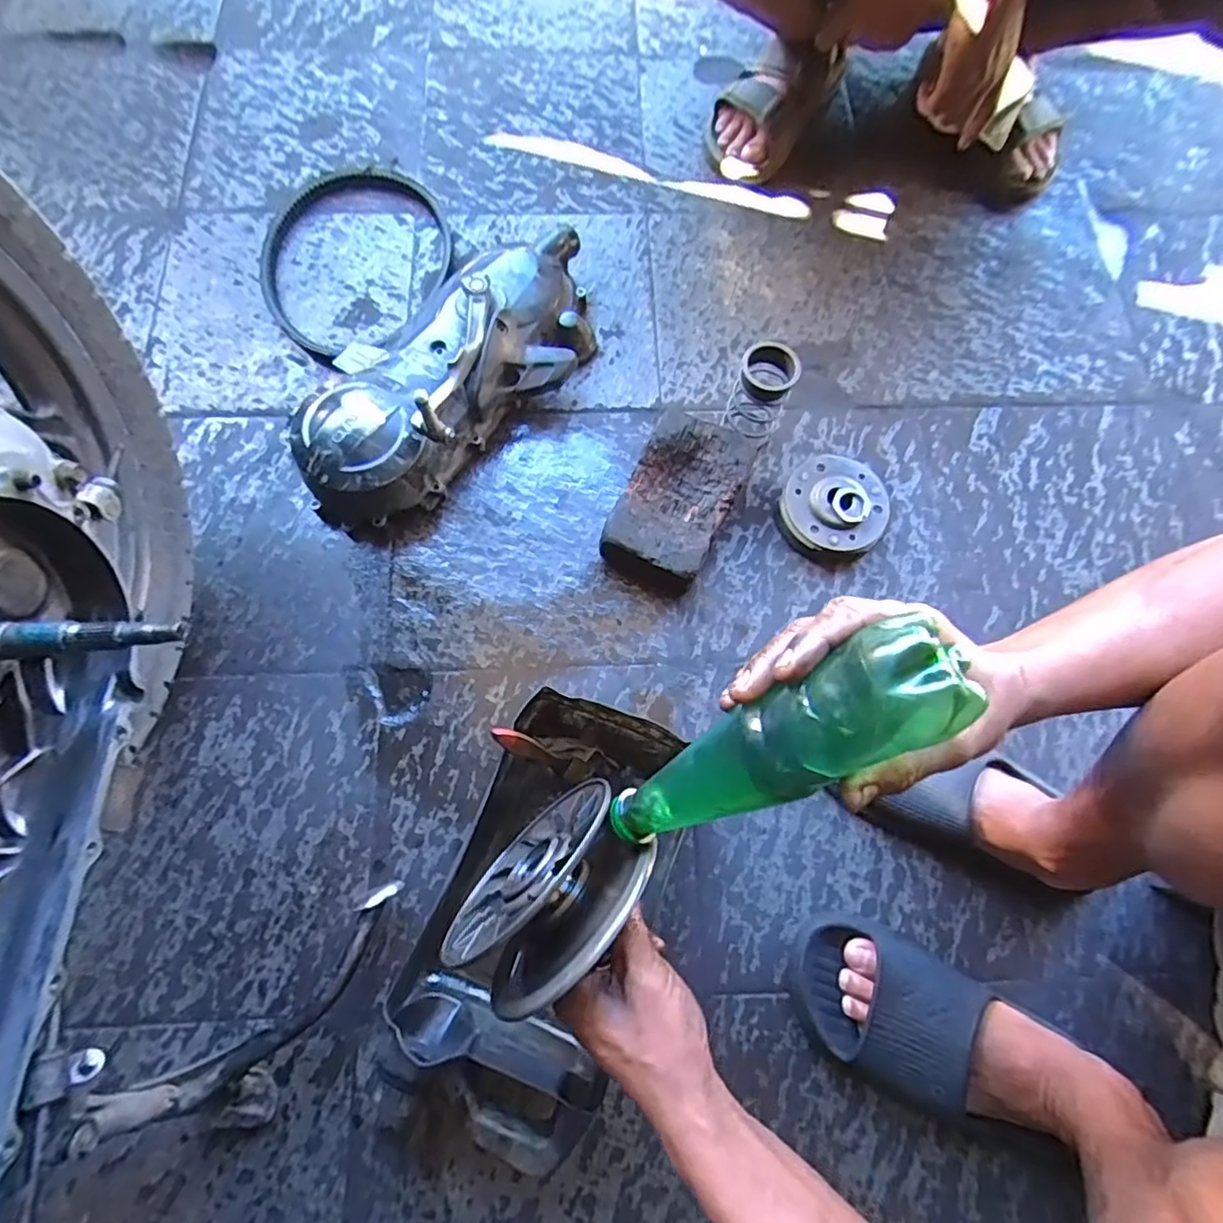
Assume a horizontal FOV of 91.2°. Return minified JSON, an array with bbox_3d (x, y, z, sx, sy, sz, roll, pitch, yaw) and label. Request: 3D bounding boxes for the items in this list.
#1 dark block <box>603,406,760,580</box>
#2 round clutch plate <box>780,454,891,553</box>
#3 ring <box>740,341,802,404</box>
[{"bbox_3d":[0.072,-0.119,0.633,0.103,0.063,0.168,25,75,6],"label":"dark block"},{"bbox_3d":[0.244,-0.117,0.650,0.108,0.040,0.115,0,74,-1],"label":"round clutch plate"},{"bbox_3d":[0.157,-0.239,0.593,0.056,0.026,0.057,0,74,-1],"label":"ring"}]

